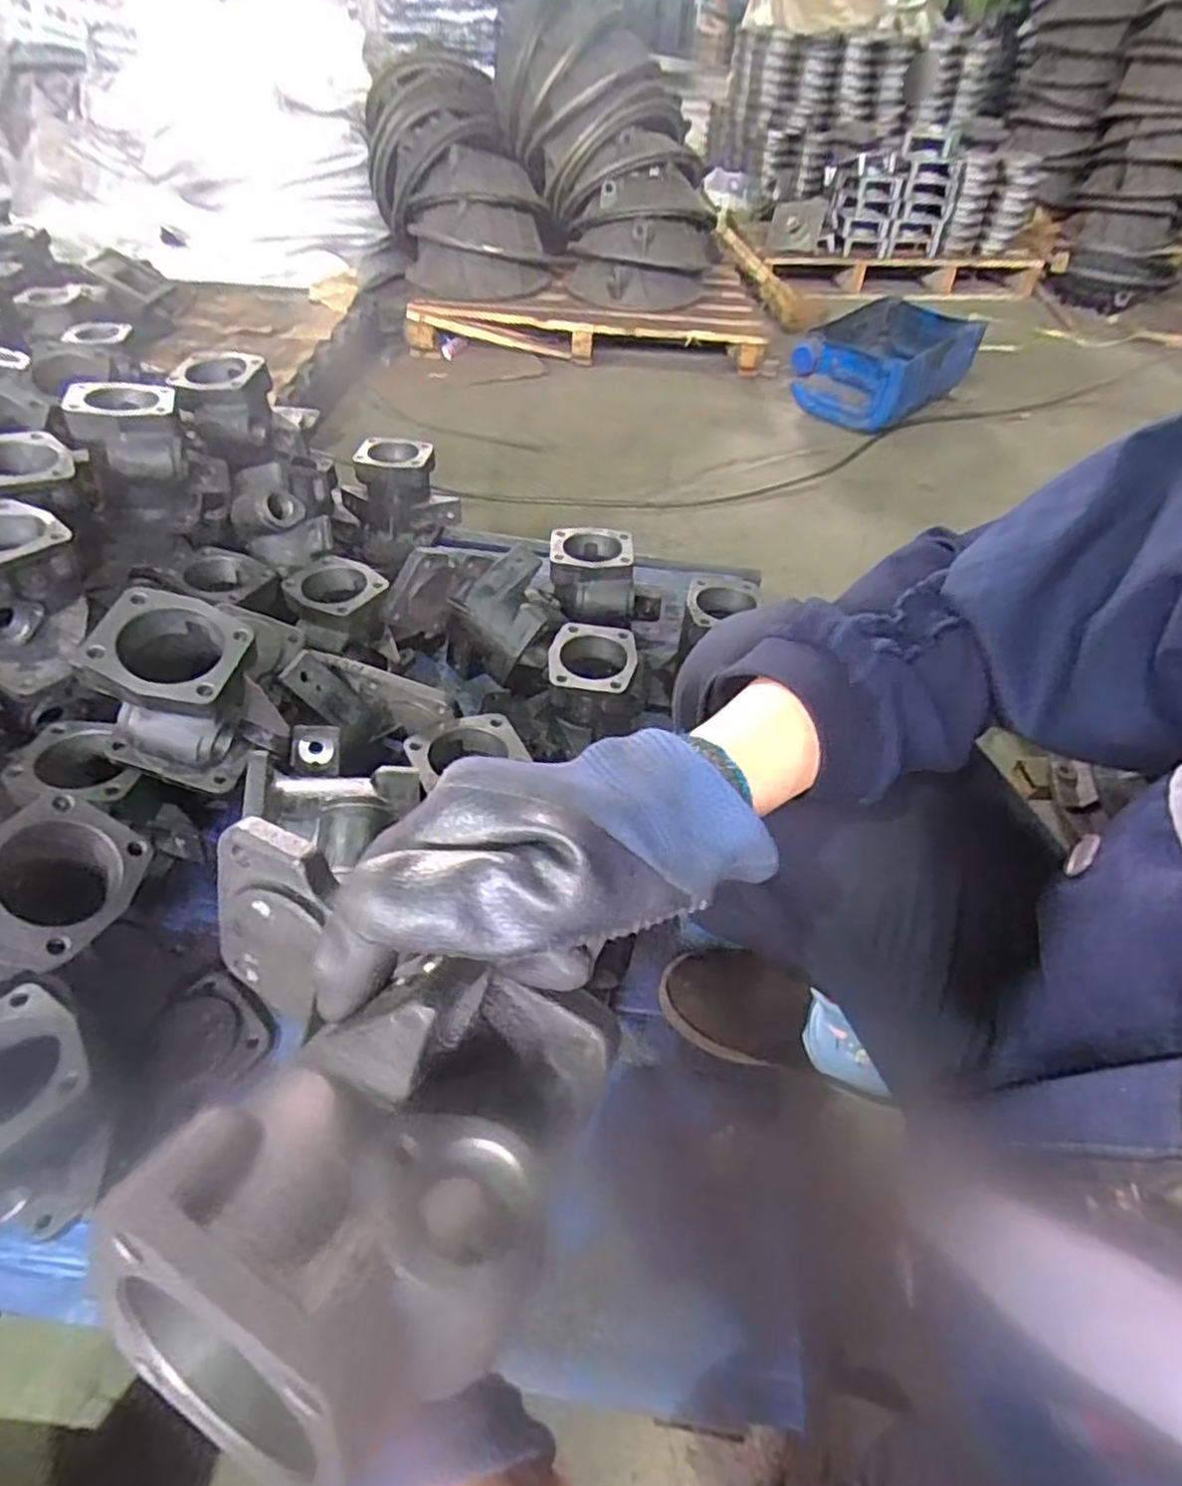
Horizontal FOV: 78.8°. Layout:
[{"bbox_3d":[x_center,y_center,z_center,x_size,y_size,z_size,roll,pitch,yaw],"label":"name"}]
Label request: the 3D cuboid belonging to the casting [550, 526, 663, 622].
[{"bbox_3d":[0.019,-0.203,0.908,0.141,0.094,0.087,7,48,3],"label":"casting"}]

